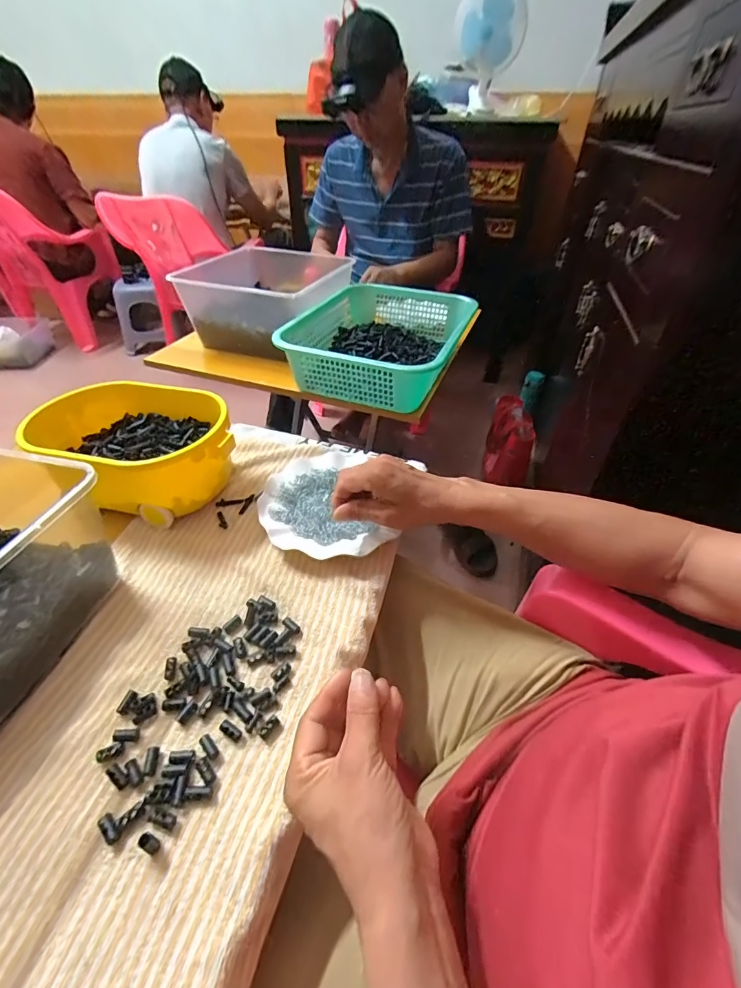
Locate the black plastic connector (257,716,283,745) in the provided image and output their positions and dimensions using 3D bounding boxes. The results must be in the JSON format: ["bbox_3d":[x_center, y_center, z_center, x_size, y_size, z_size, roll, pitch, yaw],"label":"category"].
[{"bbox_3d":[-0.081,0.192,0.342,0.015,0.004,0.018,26,47,25],"label":"black plastic connector"}]

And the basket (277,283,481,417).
[{"bbox_3d":[0.016,-0.301,0.819,0.294,0.097,0.387,13,43,14],"label":"basket"}]

